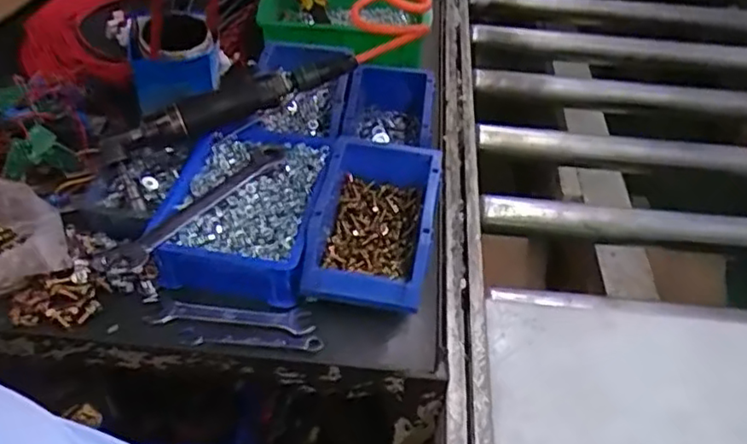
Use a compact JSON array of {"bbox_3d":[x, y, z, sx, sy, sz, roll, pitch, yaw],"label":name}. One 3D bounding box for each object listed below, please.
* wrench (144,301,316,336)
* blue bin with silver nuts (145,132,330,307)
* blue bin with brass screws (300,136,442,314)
[{"bbox_3d":[-0.132,0.087,0.596,0.149,0.009,0.027,4,44,-1],"label":"wrench"},{"bbox_3d":[-0.129,-0.014,0.651,0.147,0.066,0.192,7,44,3],"label":"blue bin with silver nuts"},{"bbox_3d":[0.000,0.002,0.654,0.119,0.087,0.195,8,45,4],"label":"blue bin with brass screws"}]

